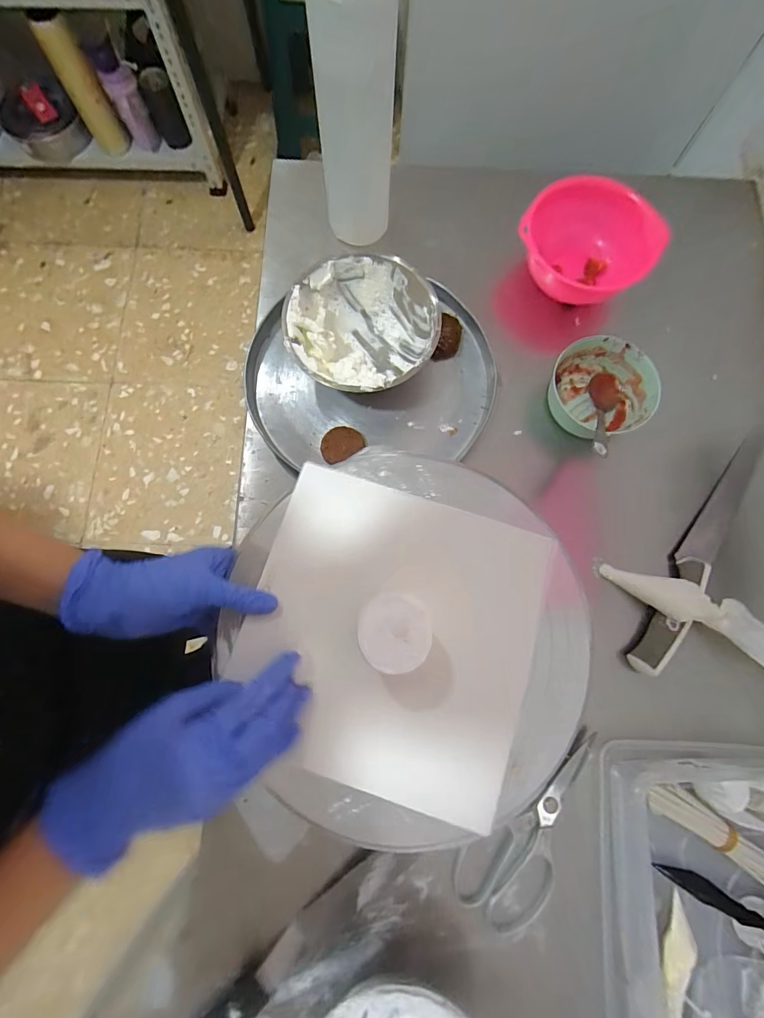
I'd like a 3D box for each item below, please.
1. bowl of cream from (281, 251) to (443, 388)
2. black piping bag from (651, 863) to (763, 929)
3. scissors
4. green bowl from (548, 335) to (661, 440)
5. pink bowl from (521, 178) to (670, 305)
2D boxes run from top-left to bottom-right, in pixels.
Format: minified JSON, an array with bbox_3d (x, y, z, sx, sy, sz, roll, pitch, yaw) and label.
[{"bbox_3d":[-0.024,-0.200,0.491,0.159,0.072,0.153,0,78,0],"label":"bowl of cream"},{"bbox_3d":[0.315,0.360,0.380,0.123,0.022,0.026,24,79,22],"label":"black piping bag"},{"bbox_3d":[0.157,0.313,0.408,0.195,0.013,0.086,-44,81,-8],"label":"scissors"},{"bbox_3d":[0.254,-0.140,0.500,0.110,0.050,0.106,0,78,0],"label":"green bowl"},{"bbox_3d":[0.249,-0.317,0.515,0.166,0.078,0.104,23,79,5],"label":"pink bowl"}]

